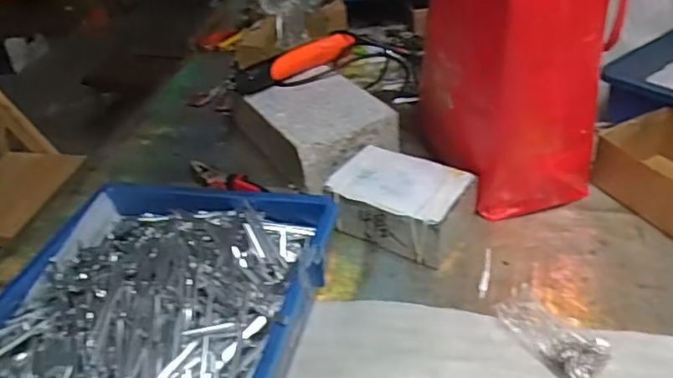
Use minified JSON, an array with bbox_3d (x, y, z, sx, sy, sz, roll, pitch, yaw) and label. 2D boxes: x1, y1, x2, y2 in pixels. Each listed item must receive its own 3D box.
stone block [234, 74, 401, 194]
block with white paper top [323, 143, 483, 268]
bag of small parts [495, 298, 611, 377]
[{"bbox_3d":[-0.024,-0.081,0.801,0.140,0.086,0.186,-25,41,-23],"label":"stone block"},{"bbox_3d":[0.074,0.016,0.675,0.151,0.066,0.105,18,44,29],"label":"block with white paper top"},{"bbox_3d":[0.193,0.131,0.526,0.096,0.024,0.057,34,52,24],"label":"bag of small parts"}]

